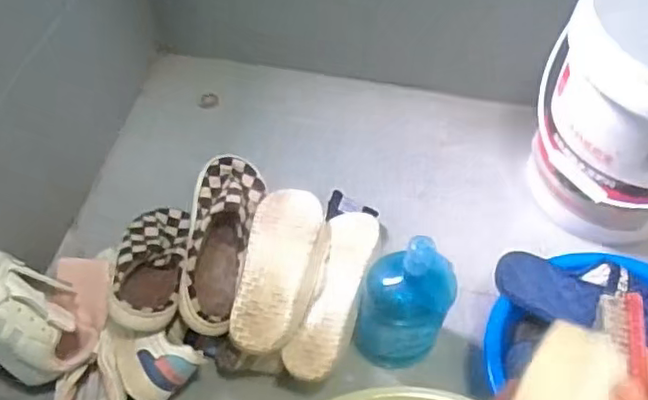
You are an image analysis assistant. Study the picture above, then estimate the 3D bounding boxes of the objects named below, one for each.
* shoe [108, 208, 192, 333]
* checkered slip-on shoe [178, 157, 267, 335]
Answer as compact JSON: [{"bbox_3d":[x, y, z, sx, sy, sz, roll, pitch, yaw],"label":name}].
[{"bbox_3d":[-0.241,0.087,0.885,0.091,0.065,0.264,-1,31,-3],"label":"shoe"},{"bbox_3d":[-0.144,0.048,0.863,0.093,0.071,0.275,5,53,0],"label":"checkered slip-on shoe"}]

